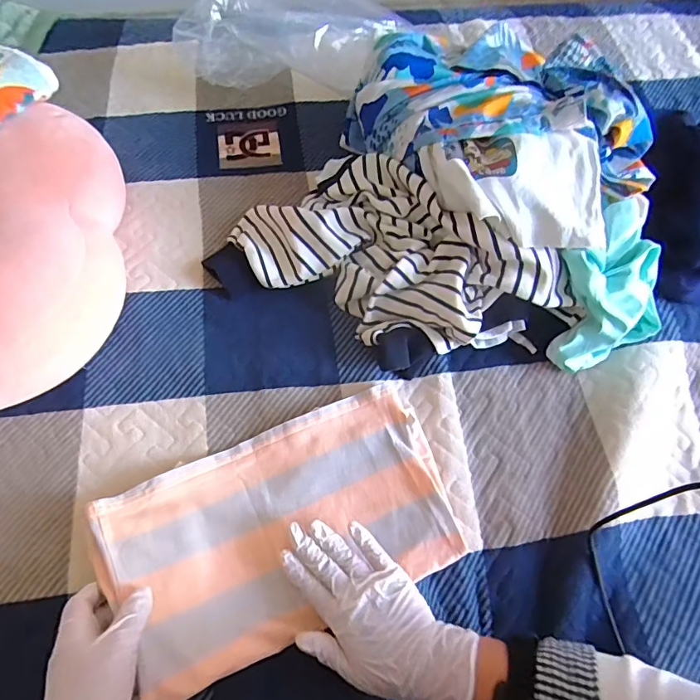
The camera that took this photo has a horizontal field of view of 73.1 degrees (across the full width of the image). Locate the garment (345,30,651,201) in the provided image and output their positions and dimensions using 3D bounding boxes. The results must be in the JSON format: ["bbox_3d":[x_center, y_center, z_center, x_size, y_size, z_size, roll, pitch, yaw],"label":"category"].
[{"bbox_3d":[0.165,-0.277,0.576,0.247,0.123,0.341,-29,68,-13],"label":"garment"}]

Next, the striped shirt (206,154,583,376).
[{"bbox_3d":[0.044,-0.107,0.558,0.419,0.102,0.208,27,67,11],"label":"striped shirt"}]

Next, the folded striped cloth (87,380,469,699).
[{"bbox_3d":[-0.057,0.162,0.451,0.318,0.070,0.189,-22,67,-11],"label":"folded striped cloth"}]

